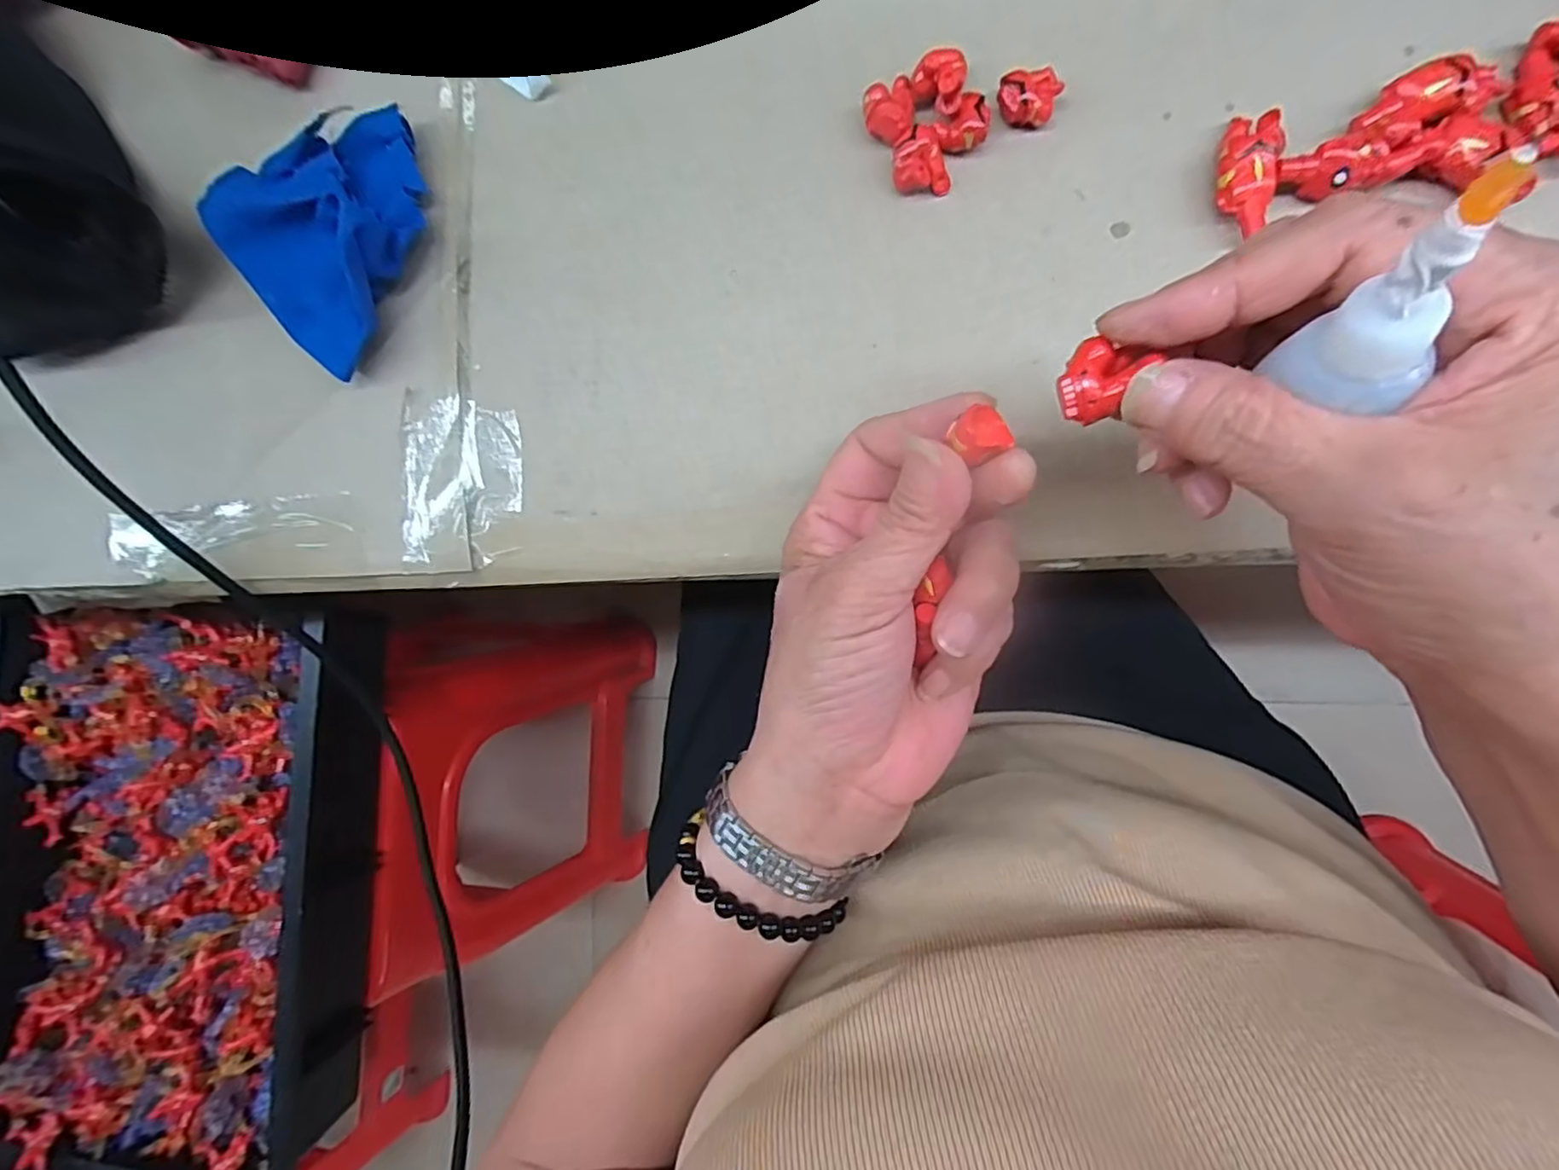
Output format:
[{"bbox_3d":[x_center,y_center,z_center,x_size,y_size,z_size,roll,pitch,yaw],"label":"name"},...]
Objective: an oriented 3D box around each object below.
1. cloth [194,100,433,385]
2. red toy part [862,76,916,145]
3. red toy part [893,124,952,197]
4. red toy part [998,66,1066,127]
[{"bbox_3d":[-0.186,-0.138,0.269,0.087,0.028,0.094,-15,88,9],"label":"cloth"},{"bbox_3d":[0.041,-0.174,0.242,0.018,0.011,0.023,-15,88,9],"label":"red toy part"},{"bbox_3d":[0.051,-0.155,0.240,0.020,0.012,0.021,-5,89,9],"label":"red toy part"},{"bbox_3d":[0.089,-0.175,0.235,0.021,0.012,0.020,0,90,9],"label":"red toy part"}]

